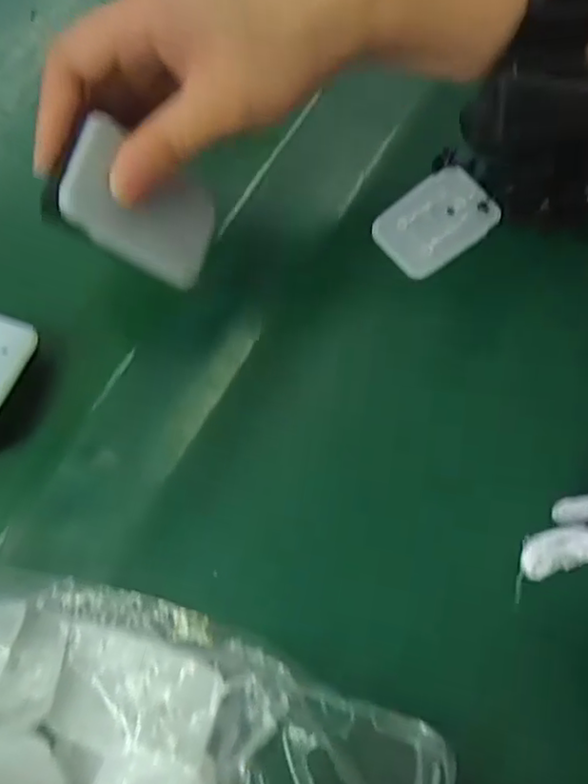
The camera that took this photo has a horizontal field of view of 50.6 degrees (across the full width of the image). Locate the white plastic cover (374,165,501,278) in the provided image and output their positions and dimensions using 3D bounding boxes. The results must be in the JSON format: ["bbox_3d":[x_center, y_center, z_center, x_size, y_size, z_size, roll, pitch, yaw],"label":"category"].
[{"bbox_3d":[0.080,-0.096,0.351,0.067,0.007,0.044,-37,76,-11],"label":"white plastic cover"}]

